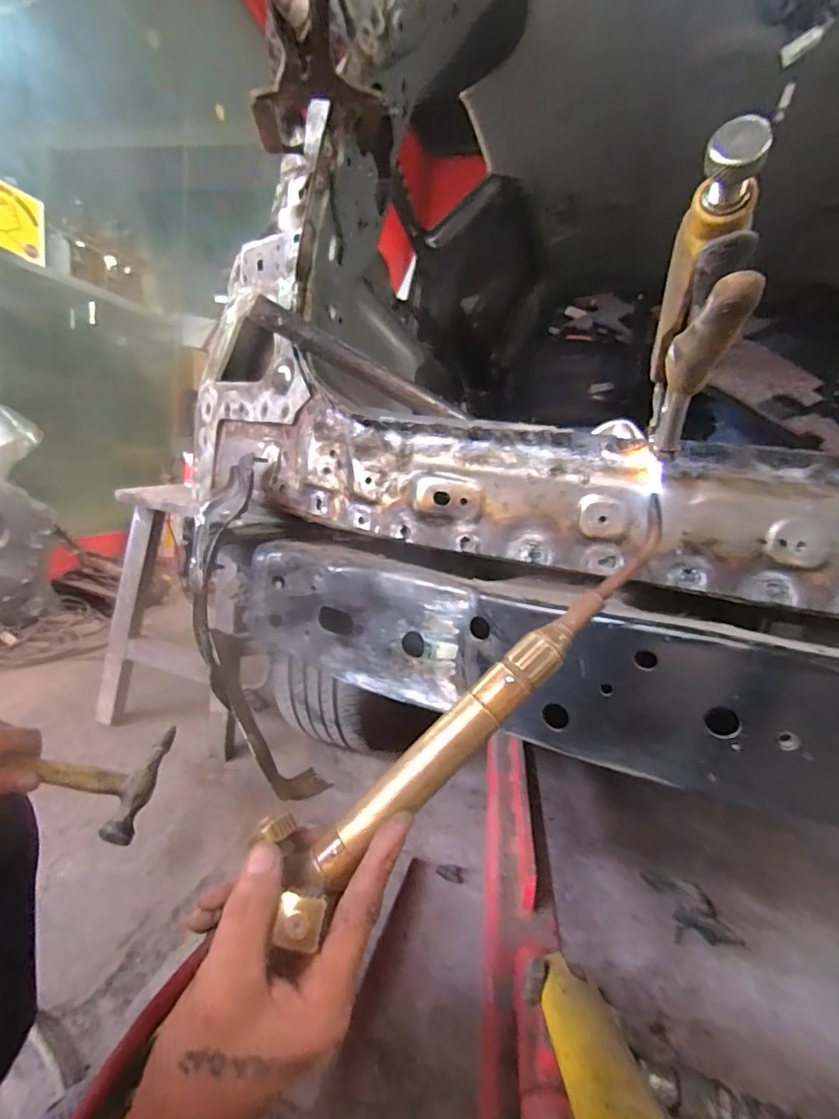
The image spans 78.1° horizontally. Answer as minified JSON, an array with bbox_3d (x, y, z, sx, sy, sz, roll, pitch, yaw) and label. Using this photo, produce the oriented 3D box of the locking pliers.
[{"bbox_3d":[0.118,-0.095,0.230,0.027,0.049,0.148,10,-18,16],"label":"locking pliers"}]

